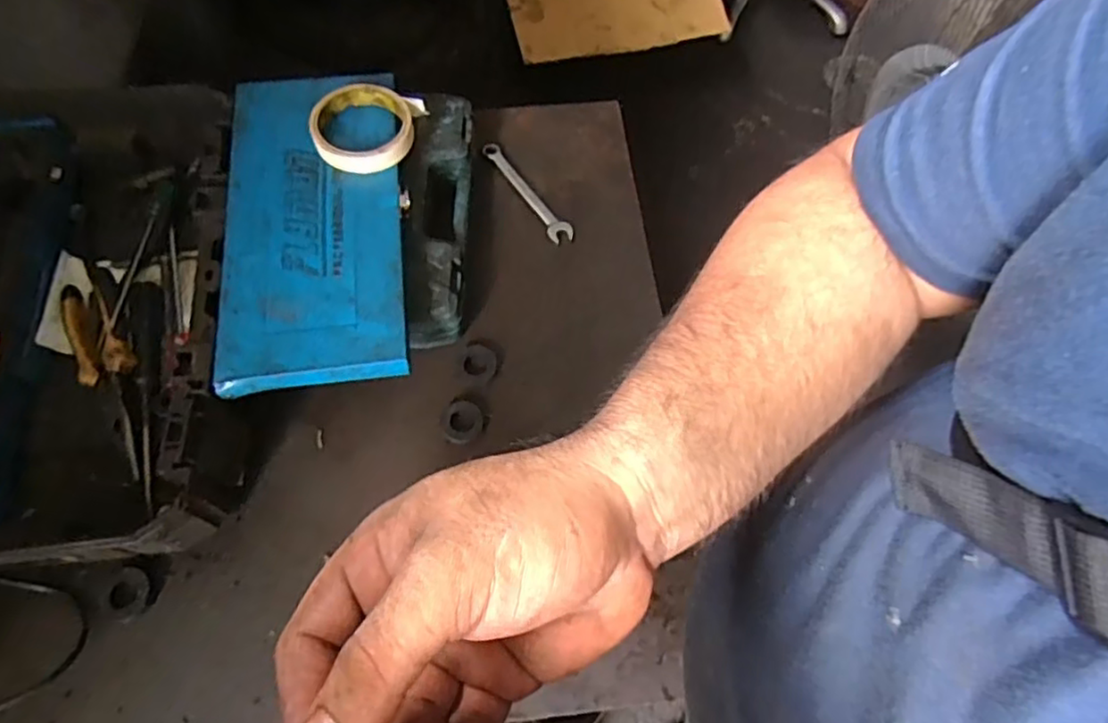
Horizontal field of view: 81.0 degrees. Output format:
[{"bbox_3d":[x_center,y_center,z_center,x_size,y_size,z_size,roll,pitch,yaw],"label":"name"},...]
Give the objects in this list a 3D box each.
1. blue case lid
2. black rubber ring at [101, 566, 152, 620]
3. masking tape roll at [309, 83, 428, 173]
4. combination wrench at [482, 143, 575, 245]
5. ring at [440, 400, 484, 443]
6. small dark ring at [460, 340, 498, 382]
[{"bbox_3d":[-0.207,-0.126,0.561,0.148,0.025,0.302,-5,65,-5],"label":"blue case lid"},{"bbox_3d":[-0.329,0.178,0.500,0.032,0.004,0.037,7,65,1],"label":"black rubber ring"},{"bbox_3d":[-0.174,-0.215,0.595,0.093,0.017,0.089,1,65,-2],"label":"masking tape roll"},{"bbox_3d":[-0.031,-0.179,0.686,0.025,0.009,0.146,-35,71,-17],"label":"combination wrench"},{"bbox_3d":[-0.082,0.053,0.572,0.037,0.008,0.038,1,65,-2],"label":"ring"},{"bbox_3d":[-0.069,-0.001,0.597,0.034,0.006,0.039,9,65,2],"label":"small dark ring"}]

